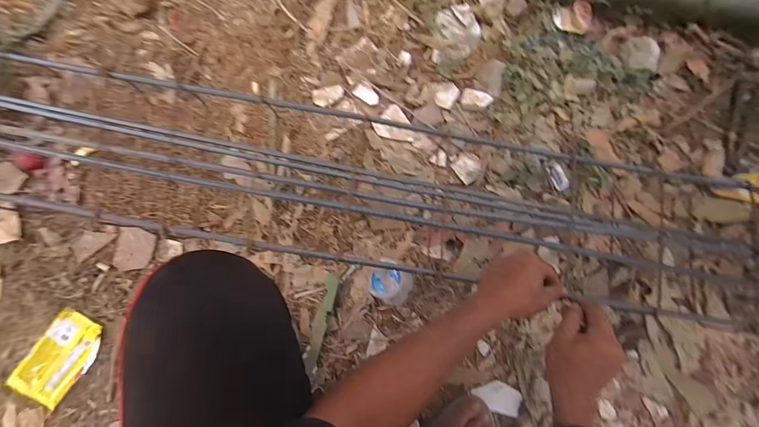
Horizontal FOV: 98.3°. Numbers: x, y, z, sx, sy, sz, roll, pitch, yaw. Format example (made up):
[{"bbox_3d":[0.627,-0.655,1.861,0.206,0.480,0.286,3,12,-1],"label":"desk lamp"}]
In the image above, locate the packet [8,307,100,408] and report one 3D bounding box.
[{"bbox_3d":[-0.562,0.254,0.579,0.095,0.017,0.143,29,78,4],"label":"packet"}]

